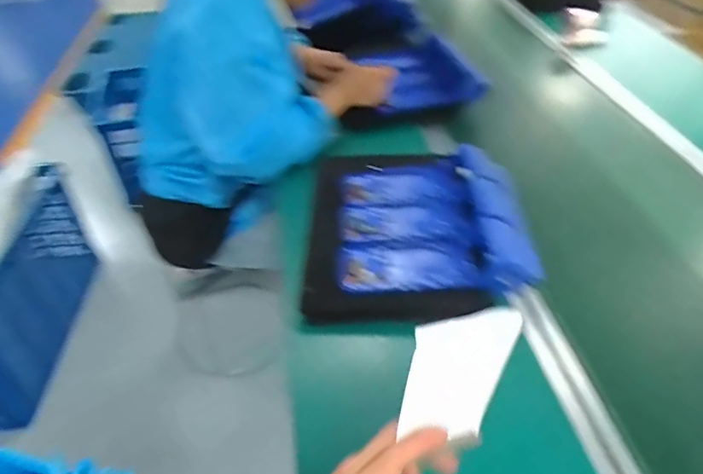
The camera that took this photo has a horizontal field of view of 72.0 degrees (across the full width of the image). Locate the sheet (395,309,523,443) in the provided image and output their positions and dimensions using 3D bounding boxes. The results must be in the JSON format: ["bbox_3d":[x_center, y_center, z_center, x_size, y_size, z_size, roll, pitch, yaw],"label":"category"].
[{"bbox_3d":[0.074,0.098,0.342,0.073,0.105,0.010,4,18,-16],"label":"sheet"}]

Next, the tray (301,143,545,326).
[{"bbox_3d":[0.093,-0.027,0.718,0.312,0.076,0.359,0,43,1],"label":"tray"}]

